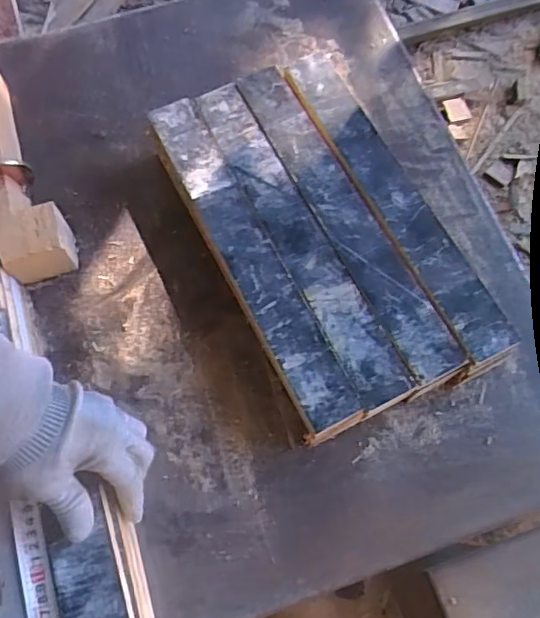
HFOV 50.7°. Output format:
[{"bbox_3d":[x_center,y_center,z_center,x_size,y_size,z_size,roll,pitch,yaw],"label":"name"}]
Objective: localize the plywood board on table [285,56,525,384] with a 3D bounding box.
[{"bbox_3d":[0.119,-0.111,0.561,0.059,0.015,0.366,-23,73,-5],"label":"plywood board on table"}]

